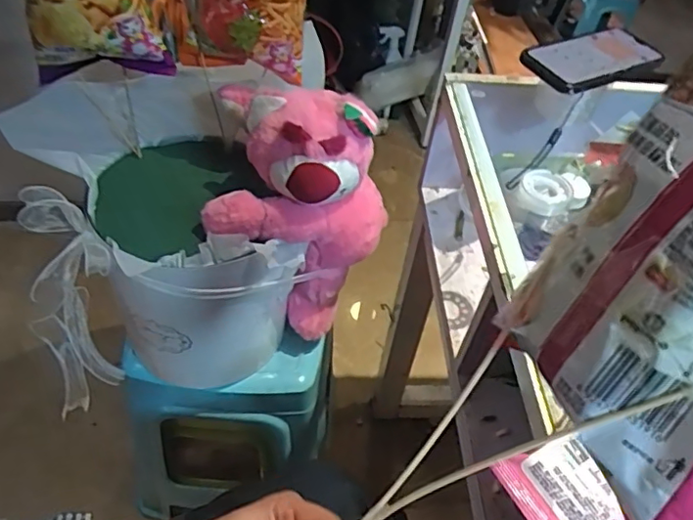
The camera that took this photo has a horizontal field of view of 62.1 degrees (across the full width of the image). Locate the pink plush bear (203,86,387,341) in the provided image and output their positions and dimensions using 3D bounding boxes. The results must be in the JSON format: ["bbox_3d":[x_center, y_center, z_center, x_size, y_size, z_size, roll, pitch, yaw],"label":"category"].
[{"bbox_3d":[-0.055,-0.043,0.683,0.189,0.305,0.145,7,49,0],"label":"pink plush bear"}]

